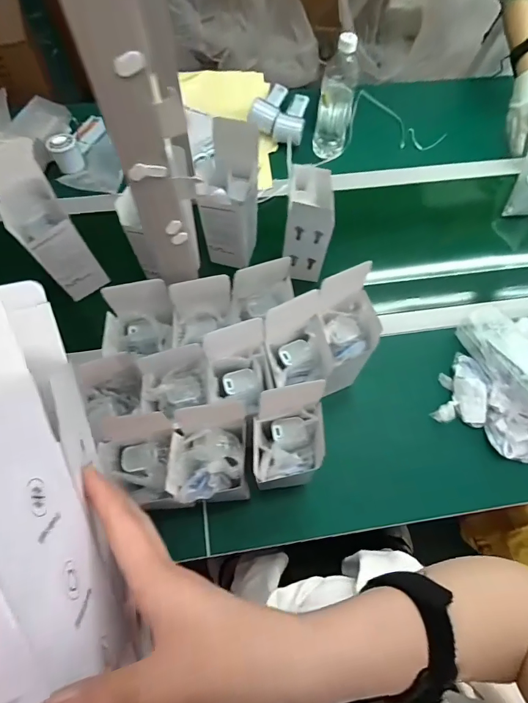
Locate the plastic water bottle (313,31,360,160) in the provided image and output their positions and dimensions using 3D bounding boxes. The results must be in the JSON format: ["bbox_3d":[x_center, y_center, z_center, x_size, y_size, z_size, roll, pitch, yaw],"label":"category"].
[{"bbox_3d":[0.144,-0.492,0.762,0.067,0.222,0.059,12,68,3],"label":"plastic water bottle"}]

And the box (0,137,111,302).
[{"bbox_3d":[-0.320,-0.179,0.590,0.089,0.245,0.056,-27,47,-12],"label":"box"}]

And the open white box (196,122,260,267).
[{"bbox_3d":[-0.052,-0.249,0.636,0.080,0.218,0.090,18,68,5],"label":"open white box"}]

